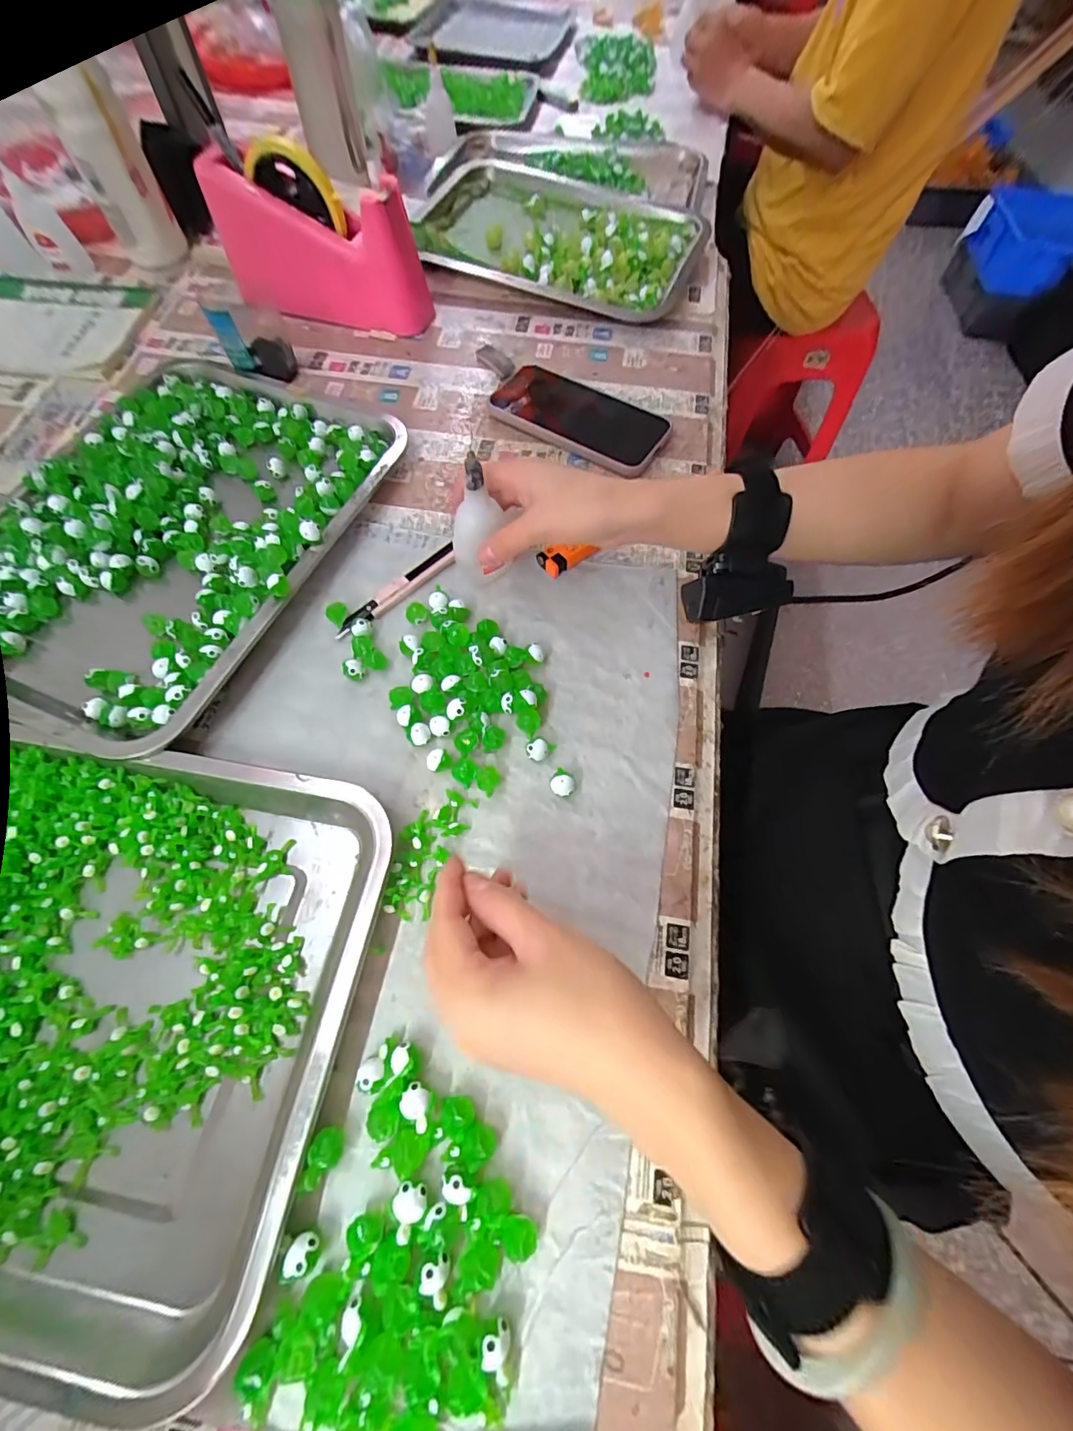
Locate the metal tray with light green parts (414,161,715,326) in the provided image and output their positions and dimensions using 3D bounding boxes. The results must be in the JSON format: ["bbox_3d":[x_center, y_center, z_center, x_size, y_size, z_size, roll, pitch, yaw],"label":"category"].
[{"bbox_3d":[0.023,-0.538,0.578,0.313,0.035,0.243,18,65,8],"label":"metal tray with light green parts"}]

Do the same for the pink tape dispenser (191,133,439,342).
[{"bbox_3d":[-0.210,-0.456,0.495,0.195,0.117,0.061,18,65,8],"label":"pink tape dispenser"}]

